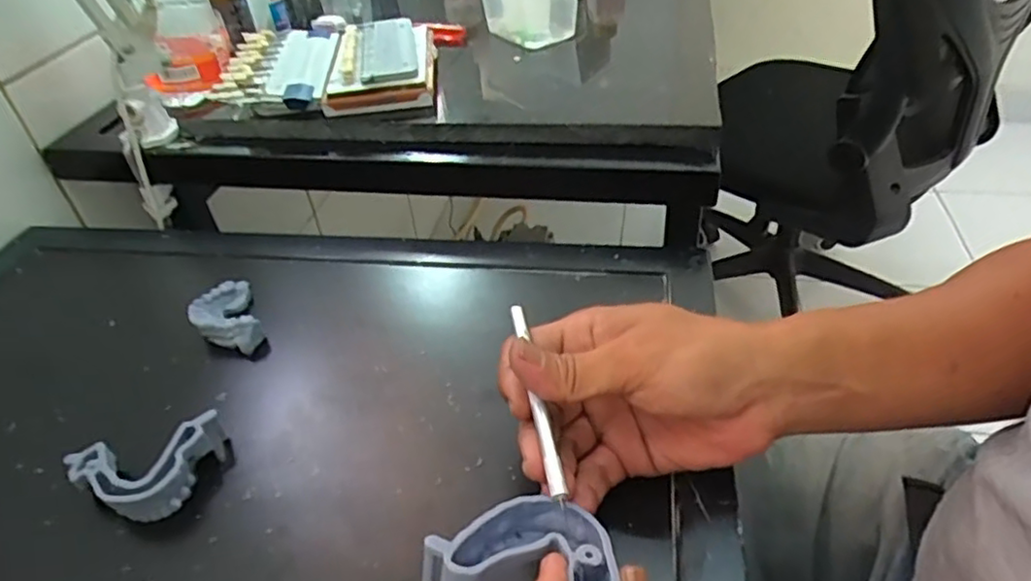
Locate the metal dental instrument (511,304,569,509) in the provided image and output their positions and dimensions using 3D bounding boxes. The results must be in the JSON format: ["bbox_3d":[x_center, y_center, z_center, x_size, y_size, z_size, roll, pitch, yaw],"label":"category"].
[{"bbox_3d":[0.011,0.050,0.322,0.006,0.008,0.118,-9,44,-5],"label":"metal dental instrument"}]

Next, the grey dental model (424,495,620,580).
[{"bbox_3d":[0.009,0.109,0.262,0.078,0.031,0.059,14,44,21],"label":"grey dental model"}]

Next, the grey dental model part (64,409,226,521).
[{"bbox_3d":[-0.205,0.102,0.364,0.075,0.026,0.045,-13,41,-10],"label":"grey dental model part"}]

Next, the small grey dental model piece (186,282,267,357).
[{"bbox_3d":[-0.204,0.020,0.462,0.041,0.024,0.060,-22,43,-19],"label":"small grey dental model piece"}]

